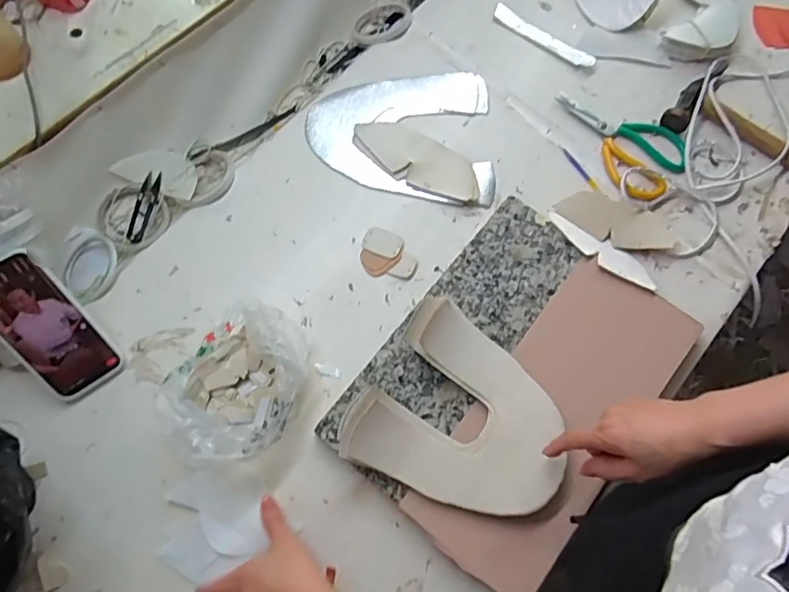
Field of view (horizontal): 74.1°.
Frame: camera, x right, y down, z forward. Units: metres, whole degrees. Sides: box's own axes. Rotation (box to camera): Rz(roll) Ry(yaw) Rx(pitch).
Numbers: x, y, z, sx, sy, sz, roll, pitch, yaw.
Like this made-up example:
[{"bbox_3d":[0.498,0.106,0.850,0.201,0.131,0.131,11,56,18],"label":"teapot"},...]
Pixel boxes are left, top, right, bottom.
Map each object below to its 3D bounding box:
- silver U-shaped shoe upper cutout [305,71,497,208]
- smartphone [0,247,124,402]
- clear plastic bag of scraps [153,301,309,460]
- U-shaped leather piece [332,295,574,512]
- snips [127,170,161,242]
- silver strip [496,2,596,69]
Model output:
[{"bbox_3d":[0.008,-0.221,0.720,0.248,0.007,0.208,1,72,-1],"label":"silver U-shaped shoe upper cutout"},{"bbox_3d":[-0.382,0.035,0.574,0.081,0.012,0.167,-35,114,-11],"label":"smartphone"},{"bbox_3d":[-0.175,0.095,0.579,0.155,0.070,0.163,-9,73,-4],"label":"clear plastic bag of scraps"},{"bbox_3d":[0.079,0.117,0.558,0.216,0.040,0.194,23,73,6],"label":"U-shaped leather piece"},{"bbox_3d":[-0.332,-0.116,0.689,0.027,0.014,0.097,14,73,4],"label":"snips"},{"bbox_3d":[0.217,-0.380,0.766,0.165,0.005,0.025,34,75,10],"label":"silver strip"}]

